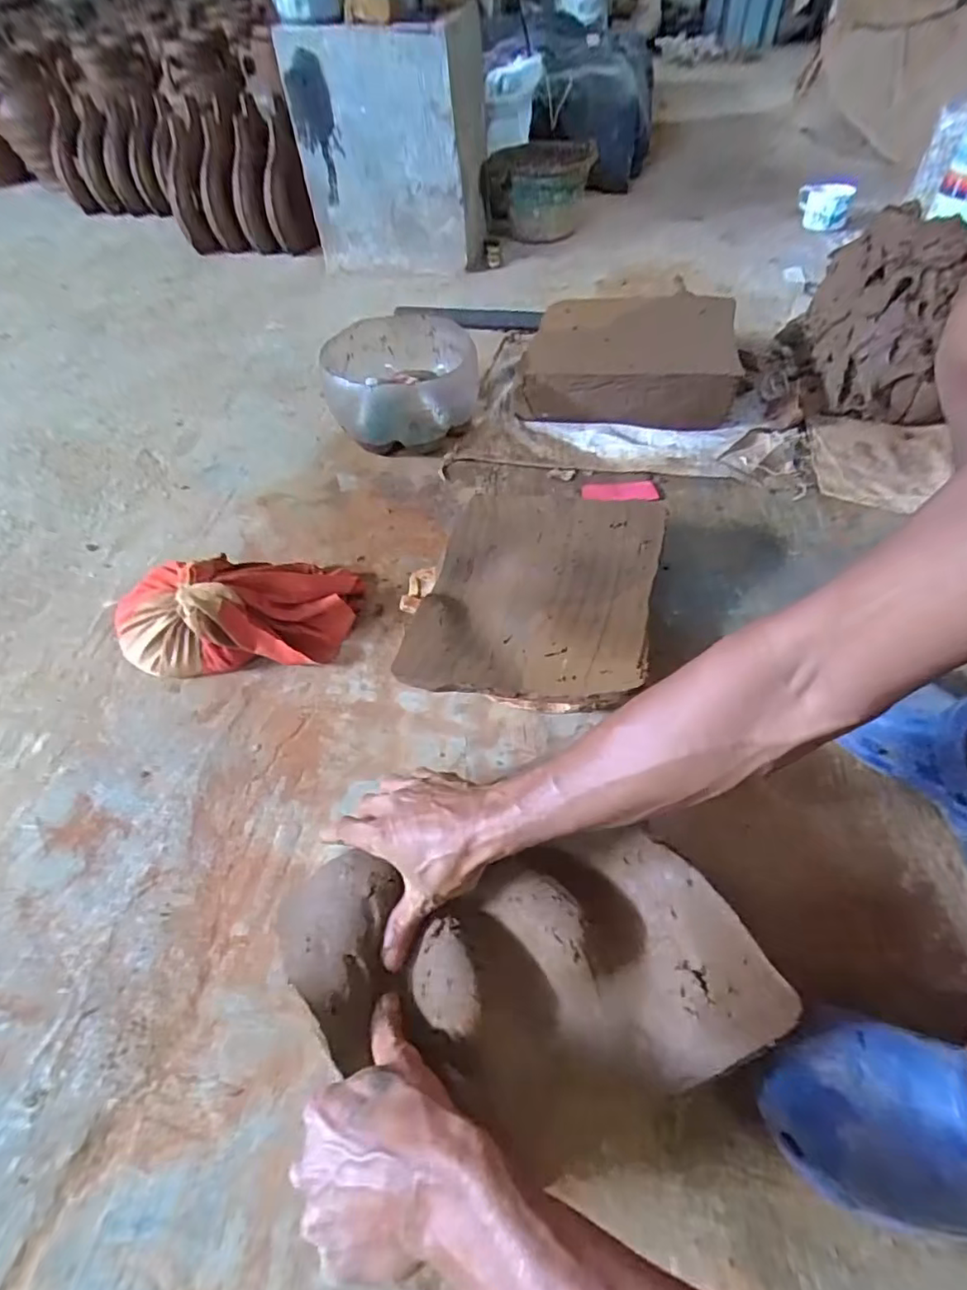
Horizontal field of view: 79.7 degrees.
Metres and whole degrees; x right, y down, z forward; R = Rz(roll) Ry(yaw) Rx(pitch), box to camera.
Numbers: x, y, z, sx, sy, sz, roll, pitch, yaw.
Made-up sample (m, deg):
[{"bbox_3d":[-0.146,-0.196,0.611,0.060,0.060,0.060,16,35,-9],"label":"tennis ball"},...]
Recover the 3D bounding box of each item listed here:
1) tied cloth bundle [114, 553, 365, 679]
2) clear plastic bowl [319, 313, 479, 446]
[{"bbox_3d":[-0.295,-0.047,0.693,0.273,0.090,0.134,-7,52,-2],"label":"tied cloth bundle"},{"bbox_3d":[-0.136,-0.440,0.979,0.237,0.135,0.272,-9,53,-4],"label":"clear plastic bowl"}]

